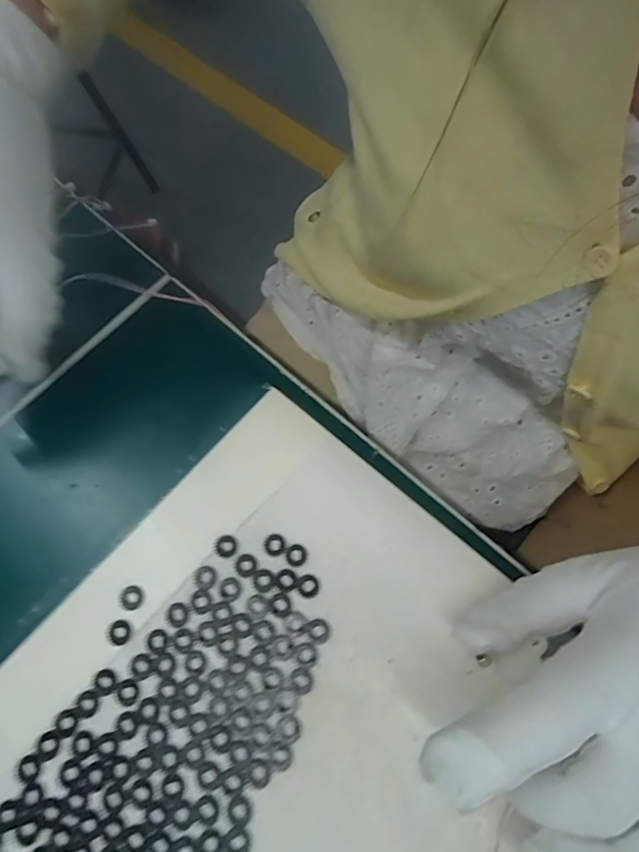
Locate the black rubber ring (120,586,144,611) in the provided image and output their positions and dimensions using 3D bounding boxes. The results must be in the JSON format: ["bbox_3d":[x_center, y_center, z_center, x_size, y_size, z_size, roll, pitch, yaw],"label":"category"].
[{"bbox_3d":[-0.086,0.078,0.220,0.010,0.004,0.010,-1,71,2],"label":"black rubber ring"}]

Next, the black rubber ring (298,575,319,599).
[{"bbox_3d":[-0.005,0.072,0.218,0.009,0.004,0.010,-9,71,0],"label":"black rubber ring"}]

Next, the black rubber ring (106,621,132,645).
[{"bbox_3d":[-0.089,0.092,0.216,0.010,0.004,0.010,-9,71,0],"label":"black rubber ring"}]

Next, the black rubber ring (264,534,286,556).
[{"bbox_3d":[-0.021,0.055,0.226,0.010,0.004,0.010,-1,71,2],"label":"black rubber ring"}]

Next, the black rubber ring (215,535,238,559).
[{"bbox_3d":[-0.044,0.056,0.226,0.010,0.004,0.010,-1,71,2],"label":"black rubber ring"}]

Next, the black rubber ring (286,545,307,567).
[{"bbox_3d":[-0.011,0.059,0.223,0.009,0.004,0.010,-33,73,-8],"label":"black rubber ring"}]

